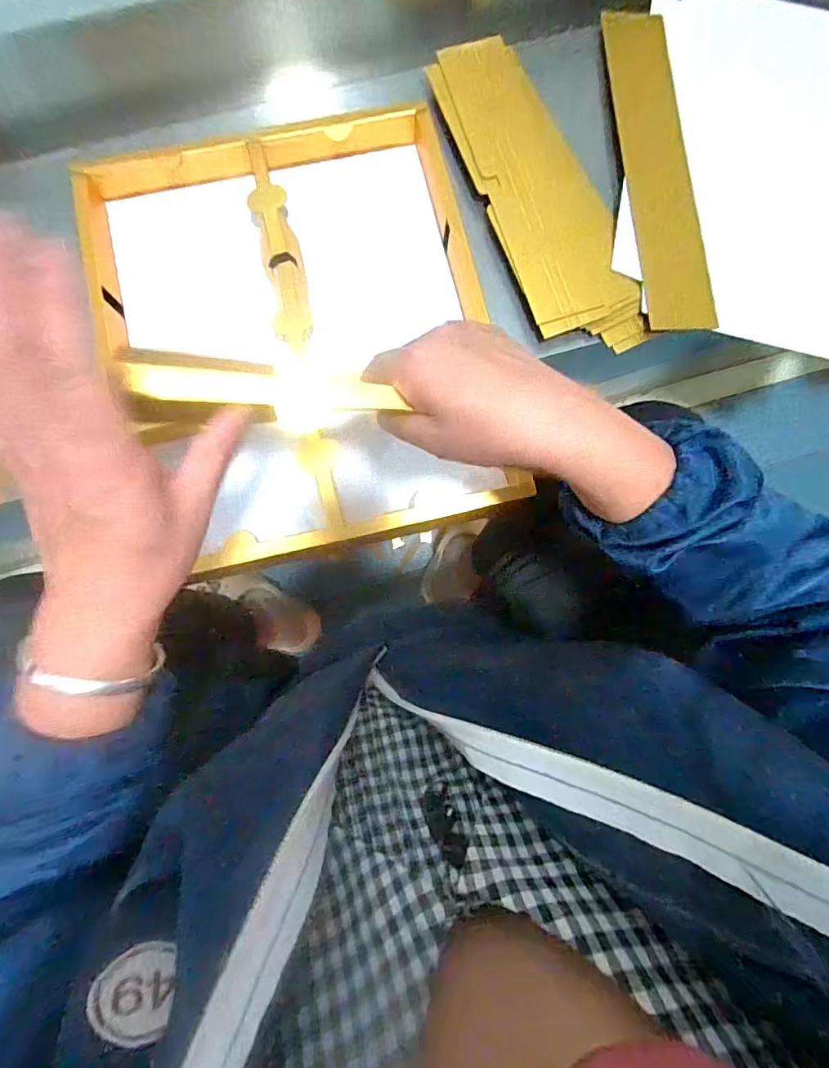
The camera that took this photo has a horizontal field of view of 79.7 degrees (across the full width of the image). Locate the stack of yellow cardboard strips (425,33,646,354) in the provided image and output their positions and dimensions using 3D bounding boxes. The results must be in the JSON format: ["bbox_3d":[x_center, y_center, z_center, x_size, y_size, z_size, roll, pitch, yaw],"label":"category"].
[{"bbox_3d":[0.150,-0.407,0.593,0.134,0.025,0.406,-20,84,-4],"label":"stack of yellow cardboard strips"}]

